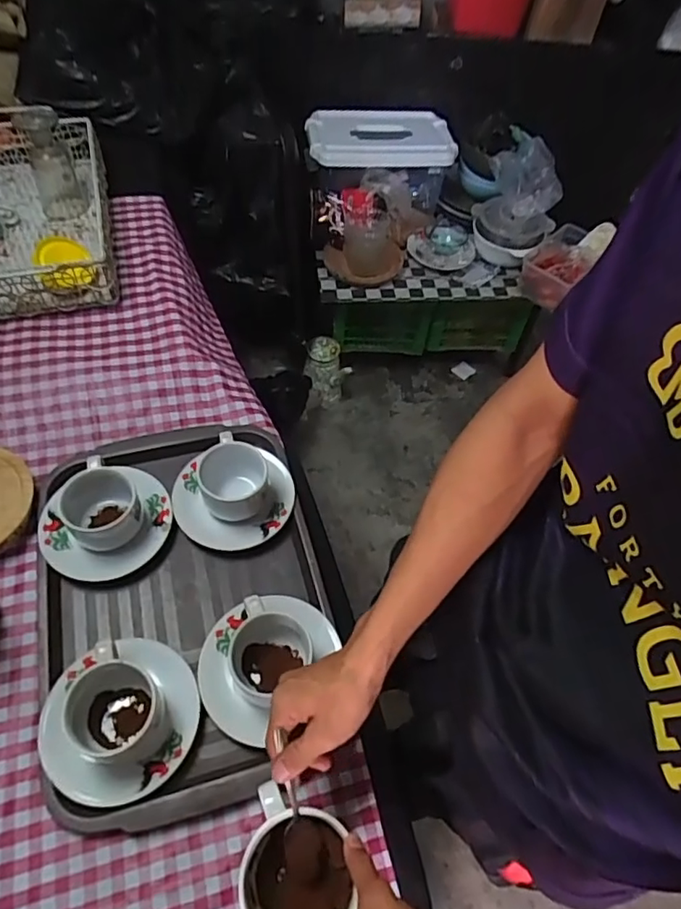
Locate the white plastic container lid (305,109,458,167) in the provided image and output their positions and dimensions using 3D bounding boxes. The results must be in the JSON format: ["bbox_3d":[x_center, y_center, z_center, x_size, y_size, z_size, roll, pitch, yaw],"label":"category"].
[{"bbox_3d":[0.100,-0.836,1.481,0.385,0.045,0.220,-6,56,-9],"label":"white plastic container lid"}]

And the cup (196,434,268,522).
[{"bbox_3d":[-0.130,0.029,0.681,0.078,0.055,0.097,-2,56,-7],"label":"cup"}]

